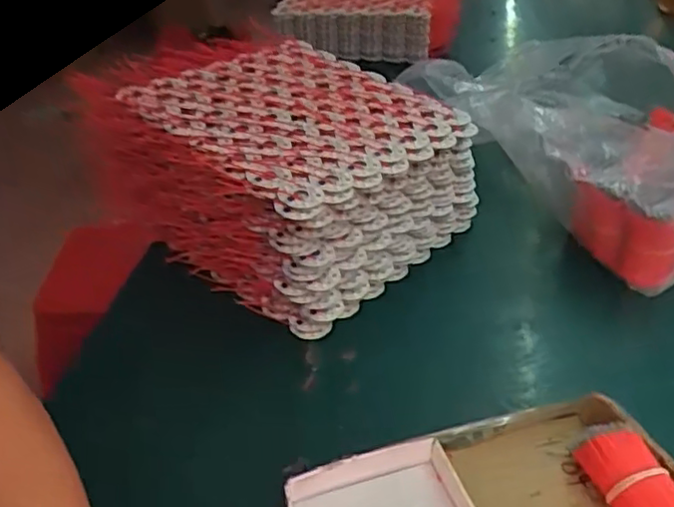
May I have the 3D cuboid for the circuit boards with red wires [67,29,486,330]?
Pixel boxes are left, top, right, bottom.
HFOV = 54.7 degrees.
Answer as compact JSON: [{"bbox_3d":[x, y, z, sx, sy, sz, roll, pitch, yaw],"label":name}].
[{"bbox_3d":[-0.048,-0.075,0.562,0.266,0.128,0.214,28,45,29],"label":"circuit boards with red wires"}]

